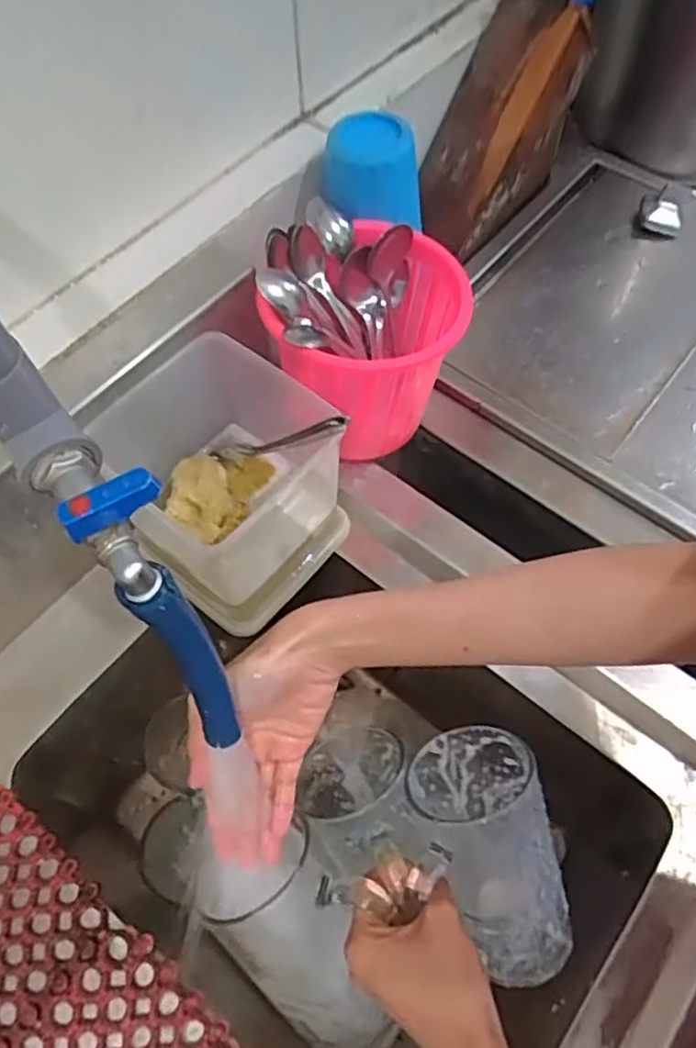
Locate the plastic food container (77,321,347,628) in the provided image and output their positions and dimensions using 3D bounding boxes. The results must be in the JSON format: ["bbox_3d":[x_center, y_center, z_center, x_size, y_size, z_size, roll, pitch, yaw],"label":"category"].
[{"bbox_3d":[-0.092,-0.033,0.537,0.148,0.164,0.150,37,68,19],"label":"plastic food container"}]

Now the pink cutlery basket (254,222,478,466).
[{"bbox_3d":[0.027,-0.138,0.576,0.126,0.148,0.153,28,65,14],"label":"pink cutlery basket"}]

